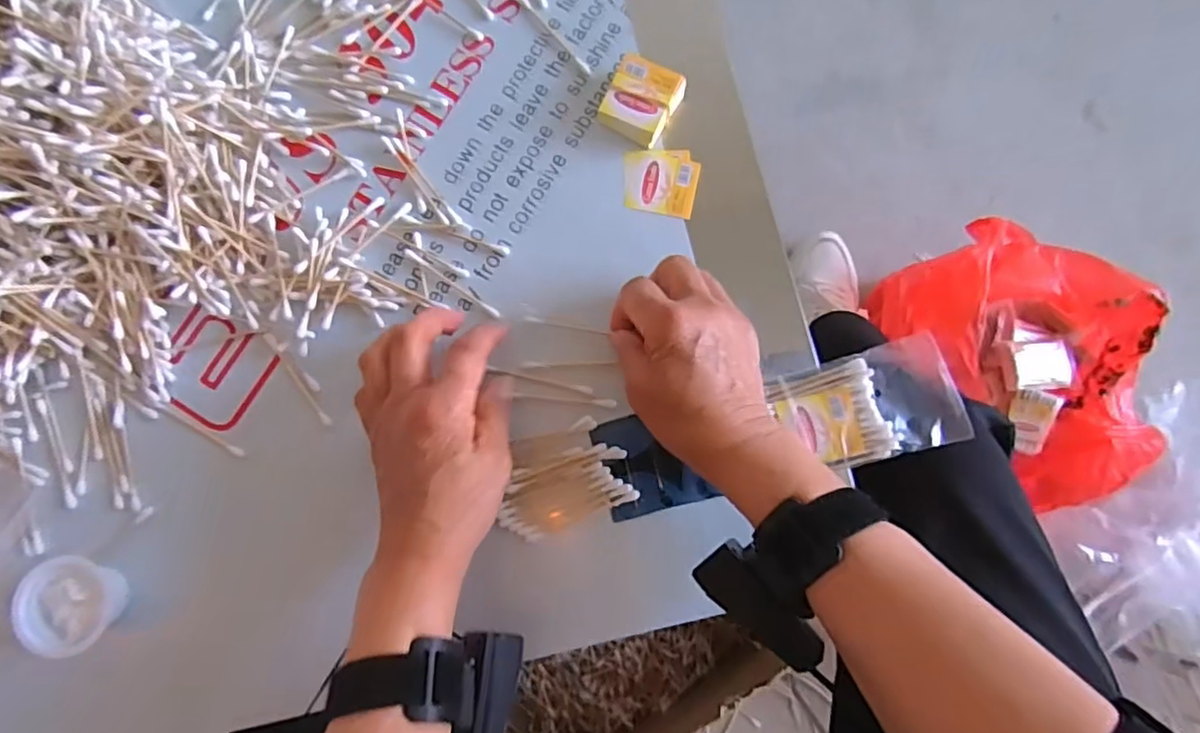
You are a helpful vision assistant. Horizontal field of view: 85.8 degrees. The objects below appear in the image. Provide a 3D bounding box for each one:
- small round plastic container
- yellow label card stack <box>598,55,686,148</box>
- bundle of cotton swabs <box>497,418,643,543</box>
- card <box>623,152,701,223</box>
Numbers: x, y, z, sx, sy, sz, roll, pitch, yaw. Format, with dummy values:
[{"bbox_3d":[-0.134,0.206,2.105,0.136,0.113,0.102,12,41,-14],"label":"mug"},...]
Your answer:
[{"bbox_3d":[-0.308,0.137,0.376,0.052,0.021,0.049,0,81,1],"label":"small round plastic container"},{"bbox_3d":[0.027,-0.170,0.418,0.043,0.019,0.047,24,82,5],"label":"yellow label card stack"},{"bbox_3d":[-0.023,0.067,0.387,0.078,0.007,0.056,-19,81,-2],"label":"bundle of cotton swabs"},{"bbox_3d":[0.040,-0.120,0.421,0.048,0.004,0.043,7,81,2],"label":"card"}]

